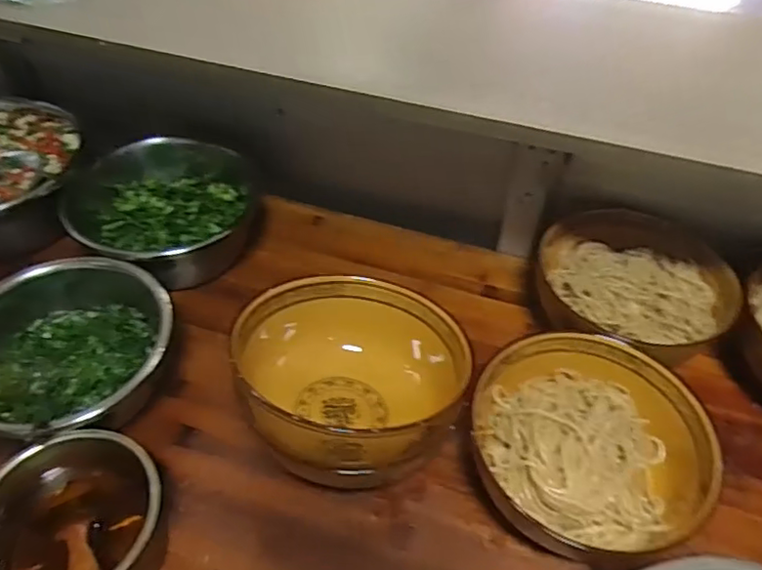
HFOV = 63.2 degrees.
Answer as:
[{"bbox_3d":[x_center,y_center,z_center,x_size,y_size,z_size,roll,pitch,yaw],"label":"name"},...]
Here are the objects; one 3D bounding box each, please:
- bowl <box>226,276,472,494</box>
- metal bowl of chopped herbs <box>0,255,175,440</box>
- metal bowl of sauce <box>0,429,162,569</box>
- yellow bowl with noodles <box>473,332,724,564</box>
[{"bbox_3d":[-0.022,0.089,0.555,0.184,0.132,0.193,1,47,-1],"label":"bowl"},{"bbox_3d":[-0.296,0.062,0.586,0.182,0.096,0.184,1,47,-1],"label":"metal bowl of chopped herbs"},{"bbox_3d":[-0.233,0.189,0.479,0.125,0.091,0.129,1,47,-1],"label":"metal bowl of sauce"},{"bbox_3d":[0.174,0.140,0.540,0.183,0.089,0.175,1,47,-1],"label":"yellow bowl with noodles"}]

